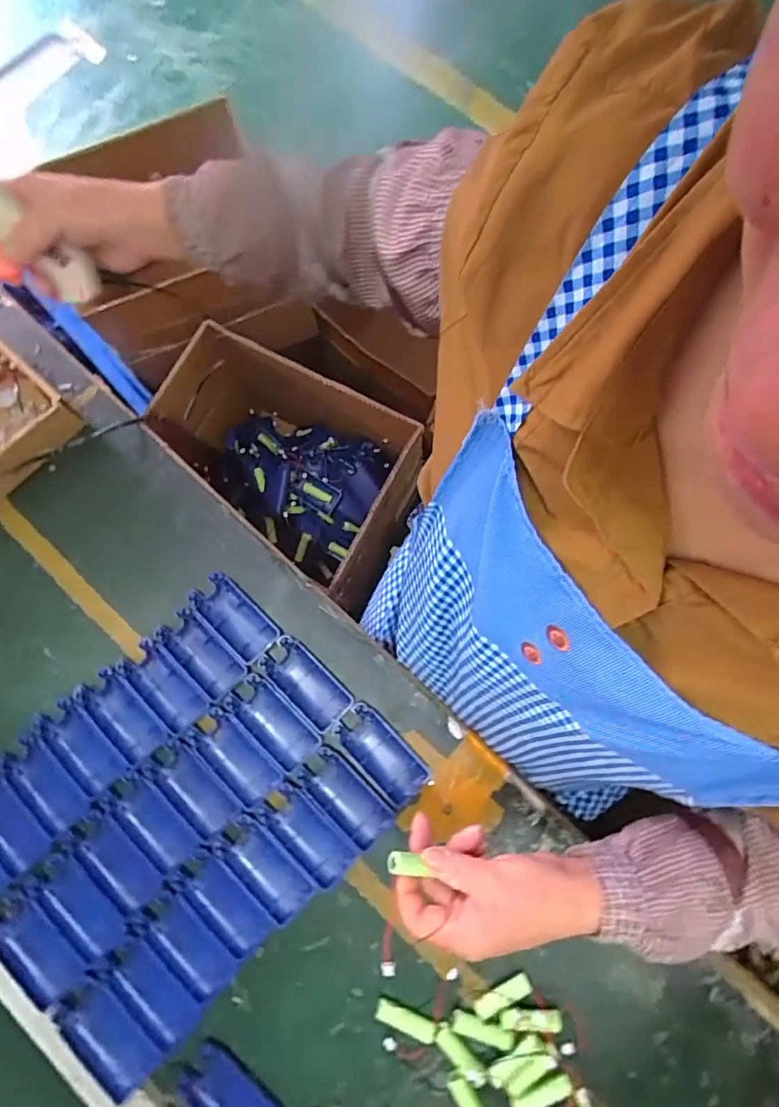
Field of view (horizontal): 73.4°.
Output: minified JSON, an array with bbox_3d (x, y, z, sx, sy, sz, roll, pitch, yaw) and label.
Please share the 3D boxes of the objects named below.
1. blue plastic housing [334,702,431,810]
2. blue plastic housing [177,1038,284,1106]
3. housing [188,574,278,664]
[{"bbox_3d":[-0.008,0.188,0.491,0.043,0.008,0.095,-43,81,-9],"label":"blue plastic housing"},{"bbox_3d":[-0.130,0.460,0.436,0.096,0.009,0.050,39,80,7],"label":"blue plastic housing"},{"bbox_3d":[-0.154,0.063,0.521,0.091,0.012,0.044,44,80,8],"label":"housing"}]

